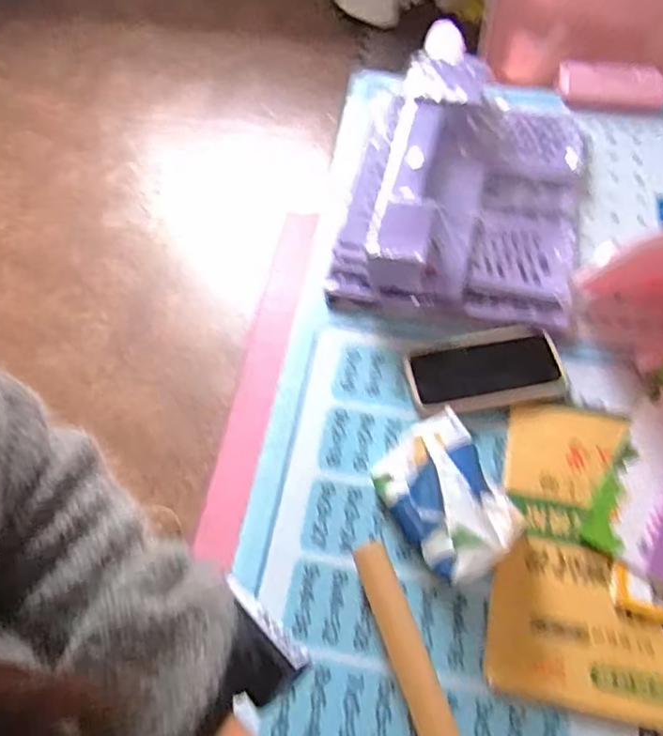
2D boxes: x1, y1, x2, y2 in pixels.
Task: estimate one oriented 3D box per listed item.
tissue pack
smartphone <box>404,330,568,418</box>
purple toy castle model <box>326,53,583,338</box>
[{"bbox_3d":[0.096,0.106,0.517,0.079,0.065,0.116,-30,63,-13],"label":"tissue pack"},{"bbox_3d":[0.145,0.003,0.596,0.141,0.007,0.075,-10,60,-2],"label":"smartphone"},{"bbox_3d":[0.140,-0.192,0.655,0.236,0.082,0.277,11,62,9],"label":"purple toy castle model"}]

